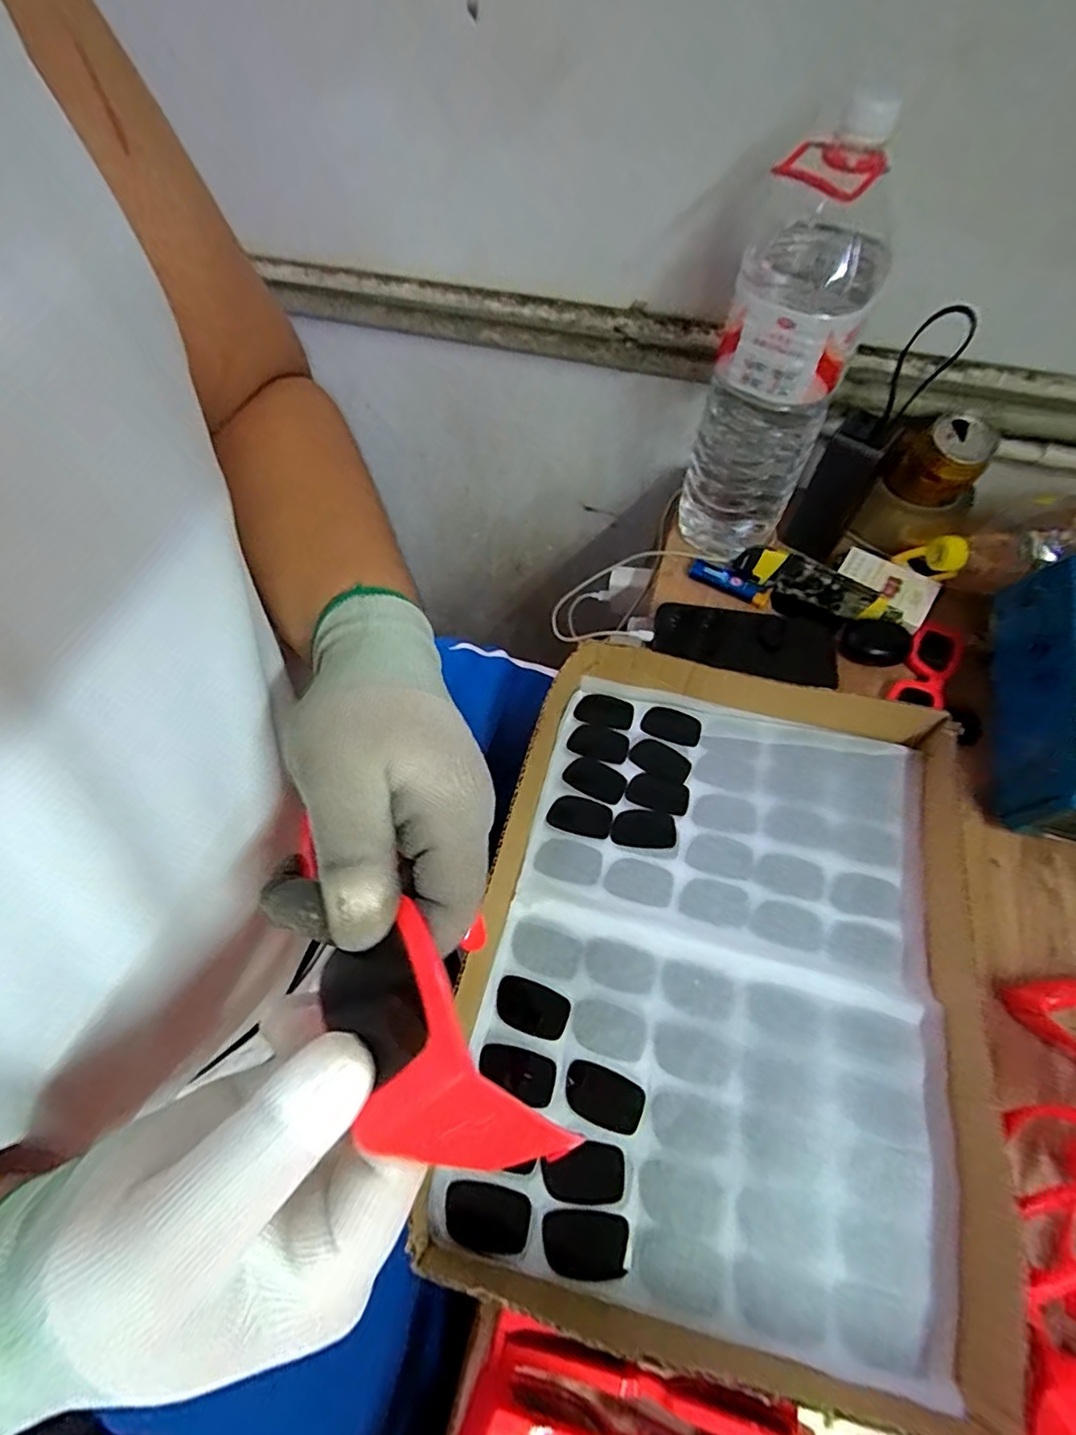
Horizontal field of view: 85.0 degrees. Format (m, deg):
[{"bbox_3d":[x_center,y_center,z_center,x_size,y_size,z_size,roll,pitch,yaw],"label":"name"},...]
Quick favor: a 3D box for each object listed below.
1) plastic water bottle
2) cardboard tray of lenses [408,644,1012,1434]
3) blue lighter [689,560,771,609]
[{"bbox_3d":[0.195,-0.277,0.493,0.100,0.307,0.088,24,64,14],"label":"plastic water bottle"},{"bbox_3d":[0.121,0.153,0.394,0.322,0.055,0.406,14,62,9],"label":"cardboard tray of lenses"},{"bbox_3d":[0.191,-0.134,0.585,0.082,0.012,0.023,33,67,18],"label":"blue lighter"}]

